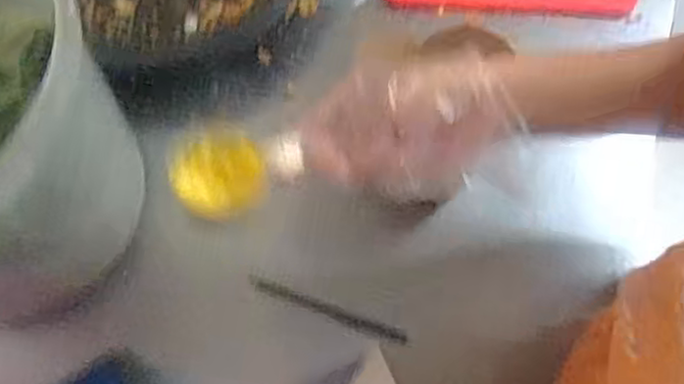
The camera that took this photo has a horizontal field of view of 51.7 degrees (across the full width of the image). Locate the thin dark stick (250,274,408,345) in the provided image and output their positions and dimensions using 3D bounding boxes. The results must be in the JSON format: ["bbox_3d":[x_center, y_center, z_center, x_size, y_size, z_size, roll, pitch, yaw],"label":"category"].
[{"bbox_3d":[-0.013,0.102,0.612,0.142,0.009,0.013,20,73,7],"label":"thin dark stick"}]

